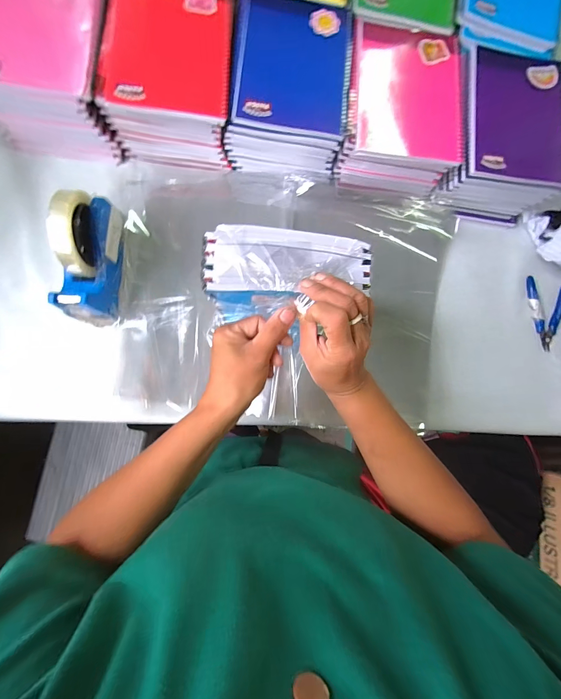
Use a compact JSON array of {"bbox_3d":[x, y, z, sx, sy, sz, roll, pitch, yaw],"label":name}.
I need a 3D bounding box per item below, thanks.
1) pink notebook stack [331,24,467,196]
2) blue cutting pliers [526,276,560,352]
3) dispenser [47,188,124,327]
[{"bbox_3d":[0.172,-0.351,0.450,0.160,0.080,0.195,6,85,-4],"label":"pink notebook stack"},{"bbox_3d":[0.436,-0.059,0.508,0.068,0.011,0.113,15,84,-4],"label":"blue cutting pliers"},{"bbox_3d":[-0.246,-0.119,0.400,0.053,0.118,0.160,5,84,-5],"label":"dispenser"}]

